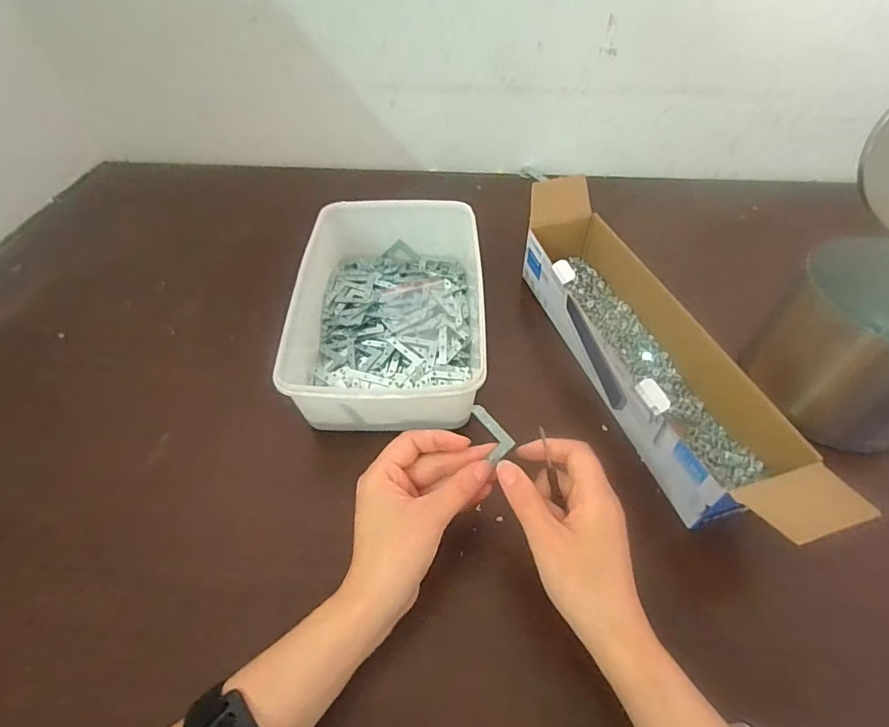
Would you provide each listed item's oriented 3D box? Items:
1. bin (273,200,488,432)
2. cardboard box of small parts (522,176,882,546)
[{"bbox_3d":[-0.053,-0.060,0.481,0.177,0.070,0.280,-1,49,0],"label":"bin"},{"bbox_3d":[0.186,-0.021,0.447,0.098,0.084,0.402,-13,51,-11],"label":"cardboard box of small parts"}]

